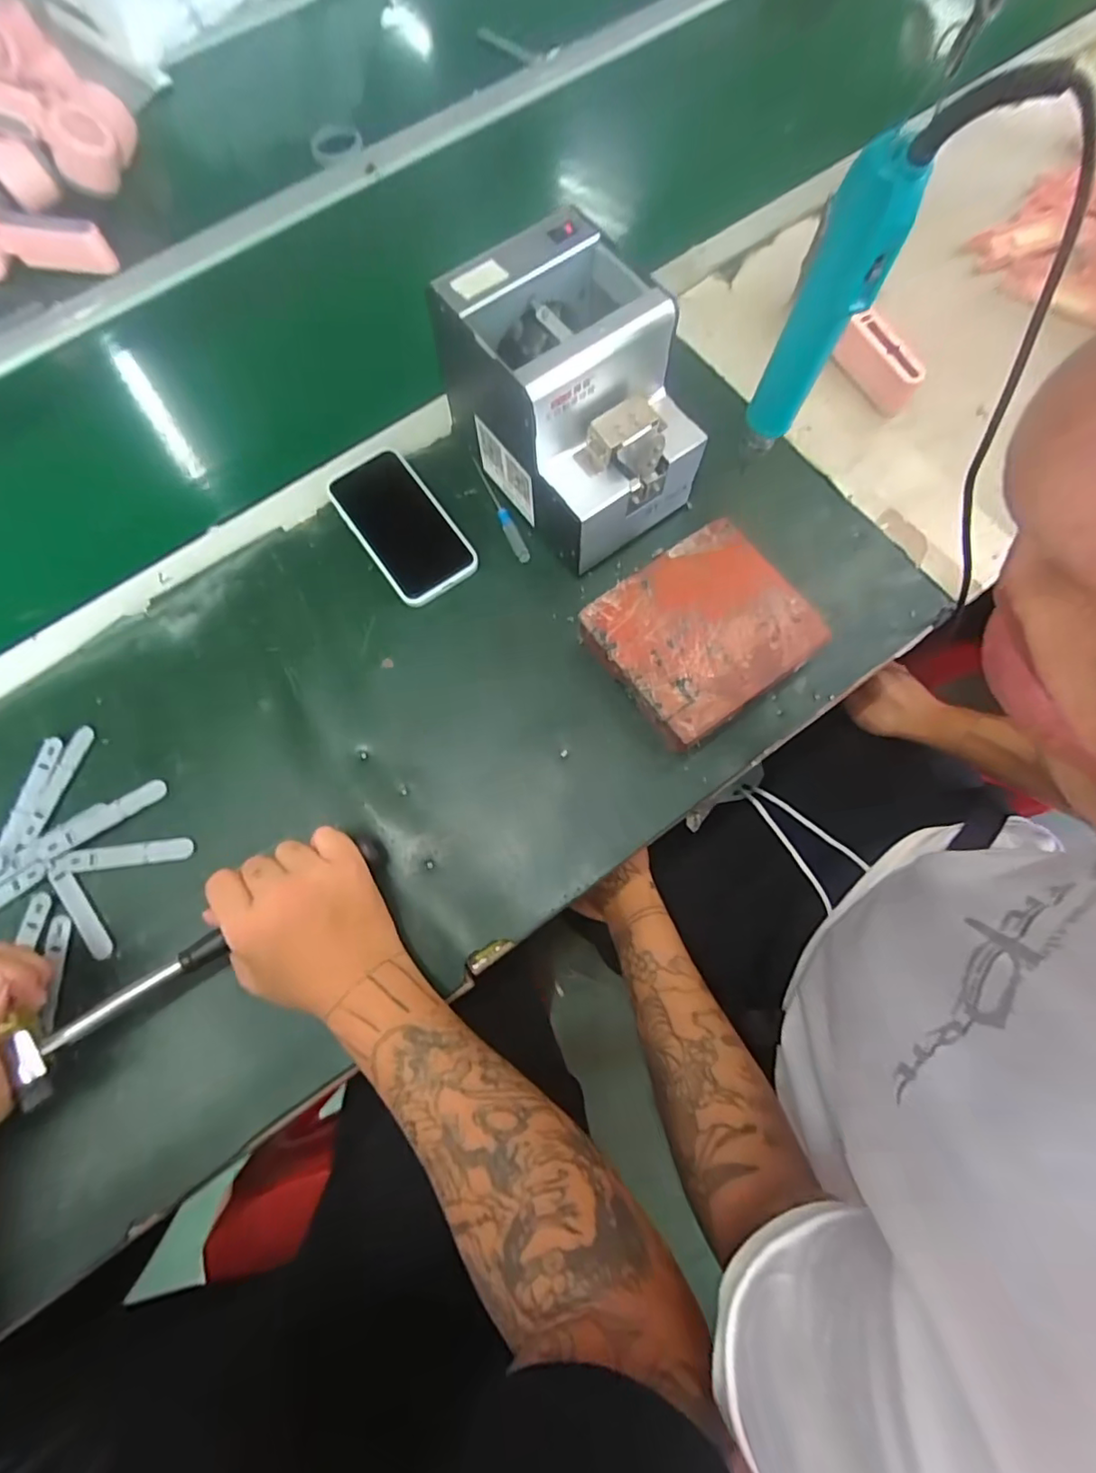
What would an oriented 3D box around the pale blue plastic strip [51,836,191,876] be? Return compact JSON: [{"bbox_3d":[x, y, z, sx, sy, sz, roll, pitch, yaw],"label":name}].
[{"bbox_3d":[-0.321,0.090,0.433,0.101,0.004,0.017,-7,76,-2],"label":"pale blue plastic strip"}]

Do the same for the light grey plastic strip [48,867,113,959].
[{"bbox_3d":[-0.346,0.130,0.425,0.015,0.004,0.078,-36,79,-9],"label":"light grey plastic strip"}]

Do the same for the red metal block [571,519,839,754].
[{"bbox_3d":[0.118,-0.079,0.449,0.149,0.045,0.129,-35,76,-8],"label":"red metal block"}]

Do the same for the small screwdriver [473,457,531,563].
[{"bbox_3d":[-0.044,-0.201,0.505,0.011,0.015,0.111,-25,77,-7],"label":"small screwdriver"}]

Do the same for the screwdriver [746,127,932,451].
[{"bbox_3d":[0.164,-0.251,0.347,0.040,0.167,0.030,25,76,9],"label":"screwdriver"}]

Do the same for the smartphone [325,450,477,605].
[{"bbox_3d":[-0.126,-0.183,0.494,0.074,0.013,0.144,-34,78,-9],"label":"smartphone"}]

